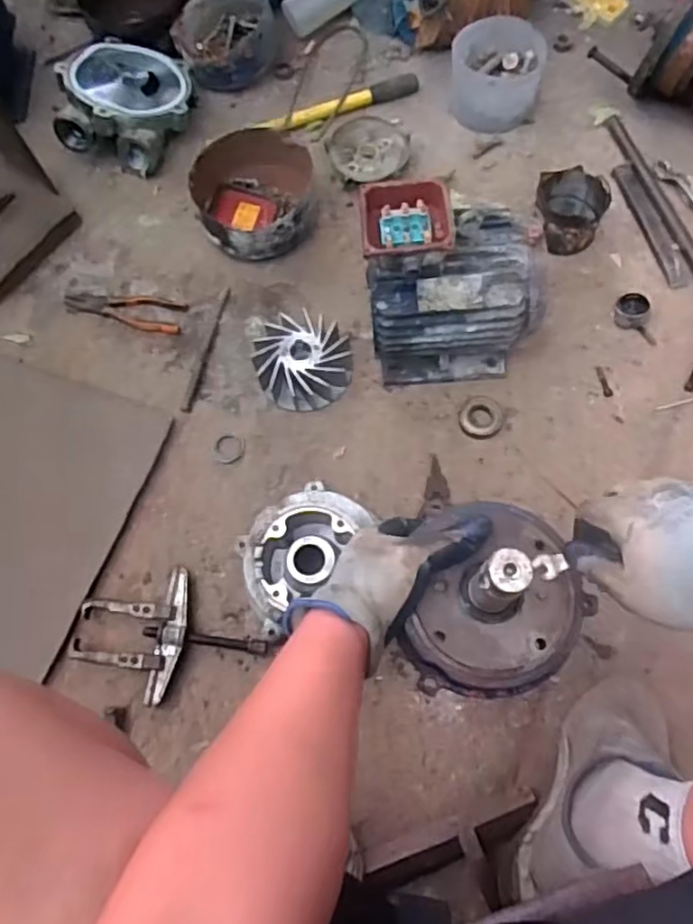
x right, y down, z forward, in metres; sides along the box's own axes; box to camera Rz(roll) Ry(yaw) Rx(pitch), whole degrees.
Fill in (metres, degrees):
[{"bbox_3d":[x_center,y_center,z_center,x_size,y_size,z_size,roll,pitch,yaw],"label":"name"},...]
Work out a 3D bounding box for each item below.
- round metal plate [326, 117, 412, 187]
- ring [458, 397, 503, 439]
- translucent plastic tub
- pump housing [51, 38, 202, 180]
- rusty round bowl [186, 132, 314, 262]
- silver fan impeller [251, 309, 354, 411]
[{"bbox_3d":[0.036,-0.510,1.088,0.131,0.031,0.118,-11,69,-1],"label":"round metal plate"},{"bbox_3d":[0.185,-0.062,0.911,0.060,0.013,0.055,-1,69,3],"label":"ring"},{"bbox_3d":[0.242,-0.631,1.092,0.144,0.091,0.149,-1,69,3],"label":"translucent plastic tub"},{"bbox_3d":[-0.359,-0.600,1.108,0.188,0.100,0.215,10,70,7],"label":"pump housing"},{"bbox_3d":[-0.141,-0.405,1.031,0.179,0.091,0.189,-1,69,3],"label":"rusty round bowl"},{"bbox_3d":[-0.060,-0.143,0.938,0.134,0.045,0.130,-1,69,3],"label":"silver fan impeller"}]

